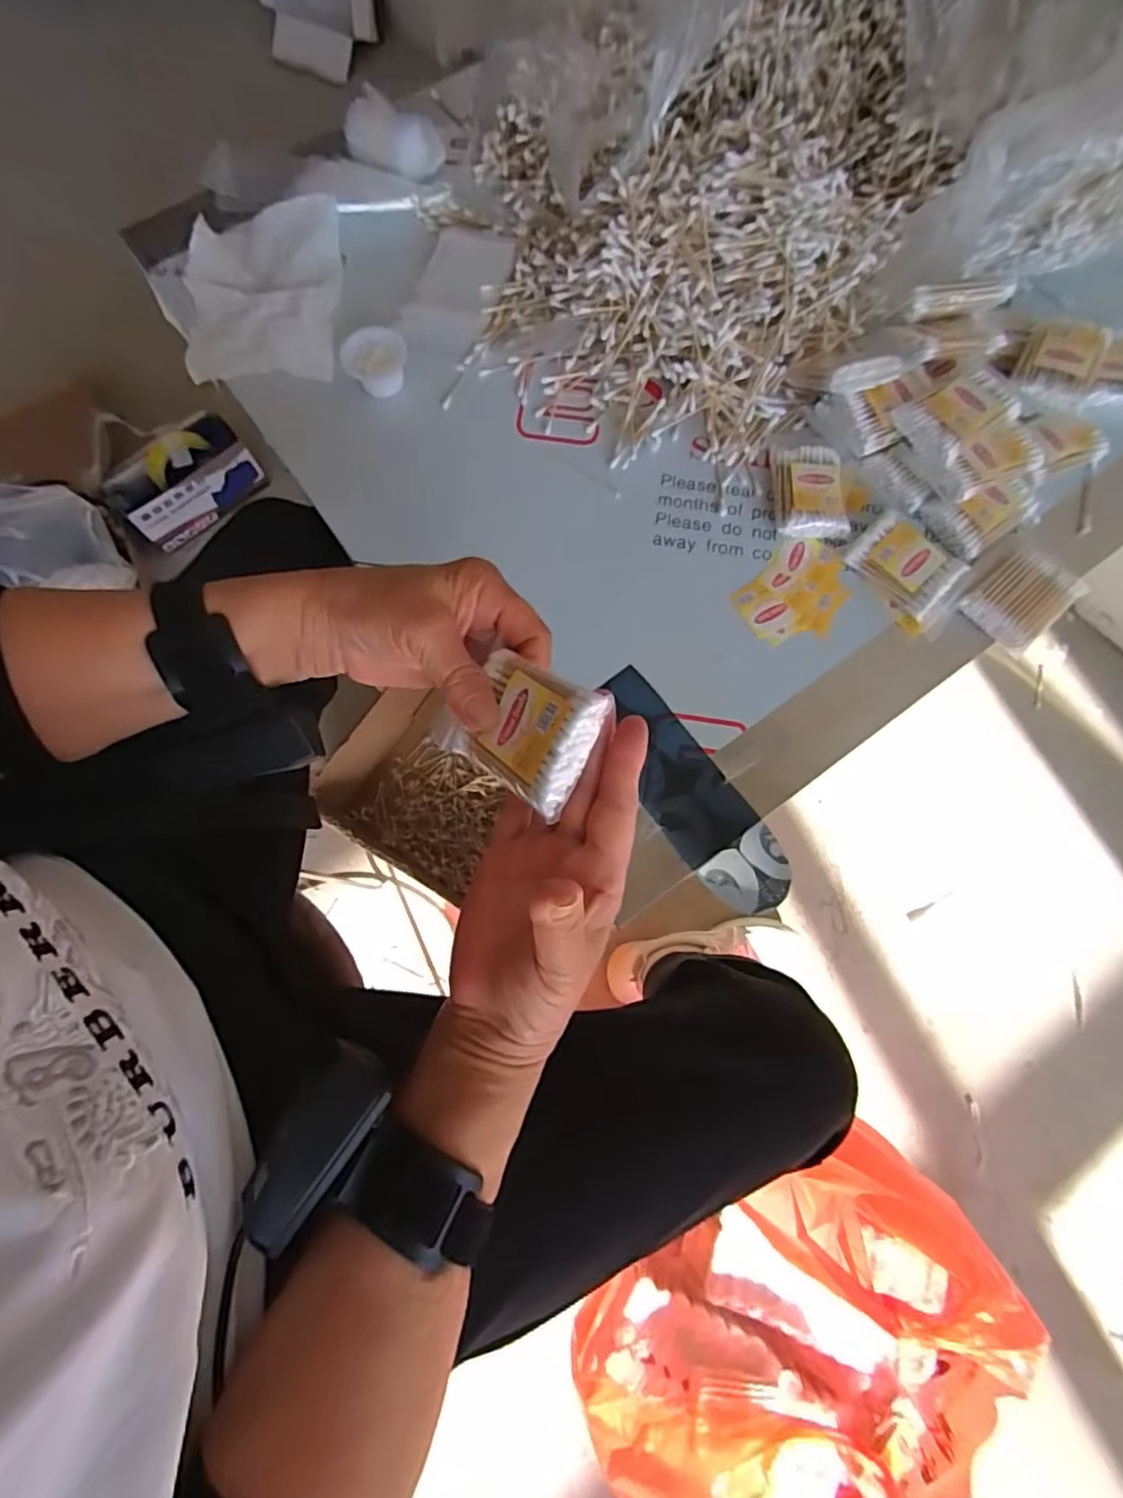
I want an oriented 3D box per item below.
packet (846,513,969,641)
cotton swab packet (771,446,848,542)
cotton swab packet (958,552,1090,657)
[{"bbox_3d":[0.263,-0.134,0.474,0.084,0.020,0.059,43,78,12],"label":"packet"},{"bbox_3d":[0.194,-0.203,0.492,0.051,0.018,0.072,0,73,0],"label":"cotton swab packet"},{"bbox_3d":[0.348,-0.114,0.469,0.078,0.015,0.057,-39,77,-11],"label":"cotton swab packet"}]

